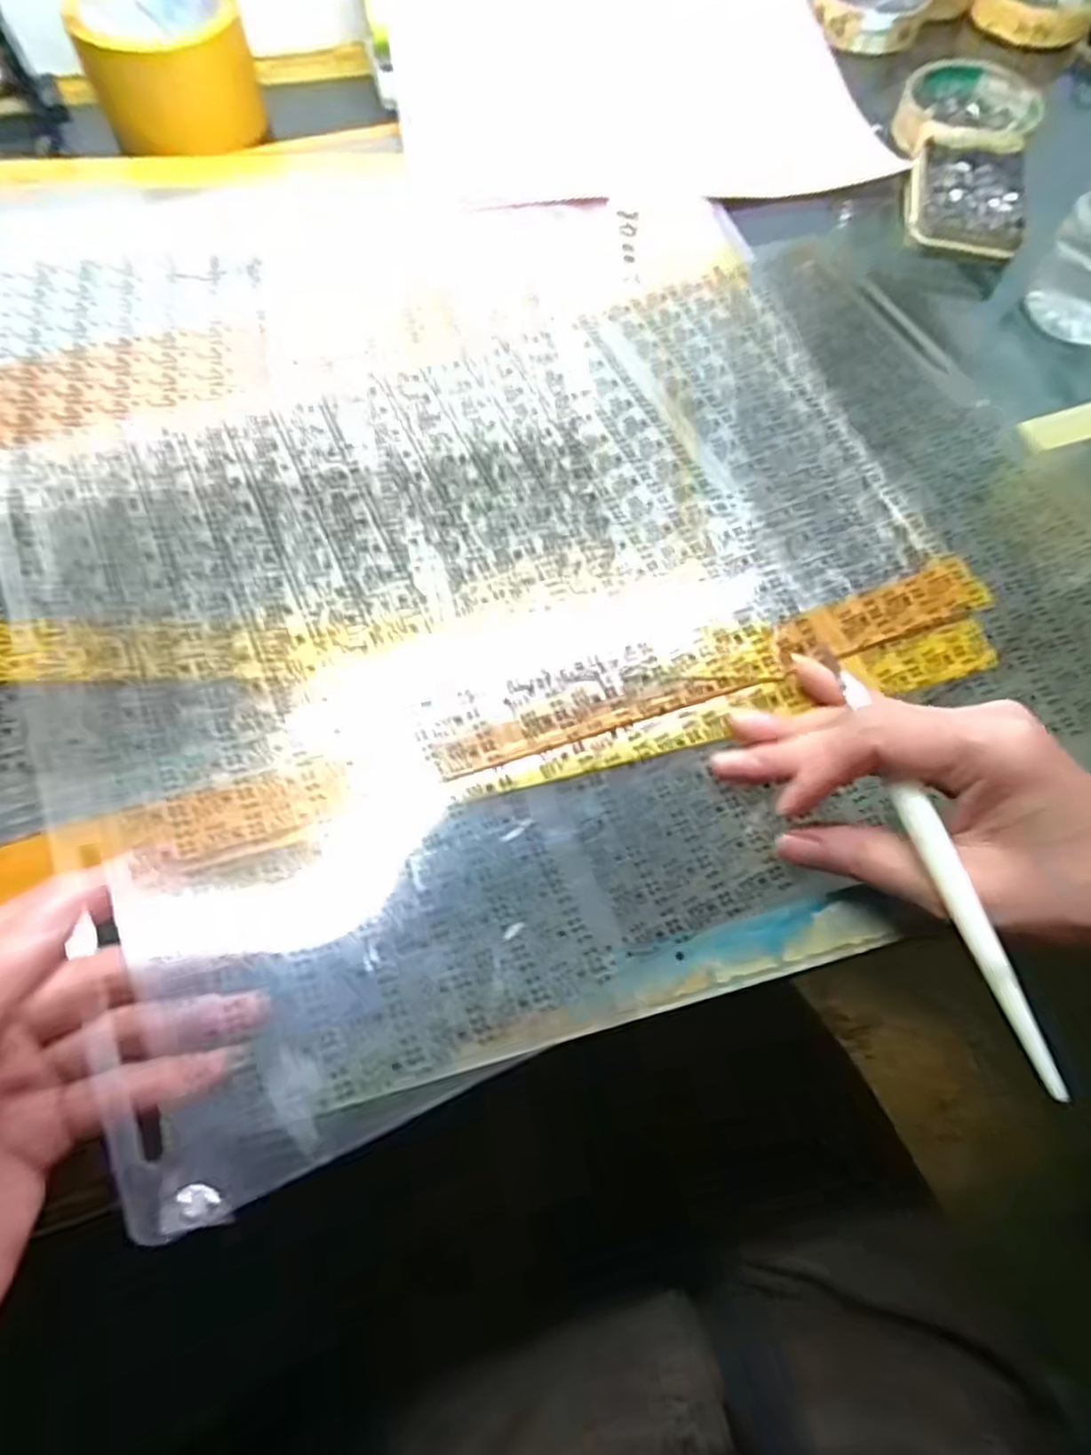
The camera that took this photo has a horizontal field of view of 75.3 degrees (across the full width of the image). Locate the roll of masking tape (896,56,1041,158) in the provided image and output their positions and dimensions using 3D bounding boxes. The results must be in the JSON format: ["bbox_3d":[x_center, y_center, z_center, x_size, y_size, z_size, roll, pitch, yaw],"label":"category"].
[{"bbox_3d":[0.265,-0.387,0.444,0.081,0.017,0.101,32,68,13],"label":"roll of masking tape"}]

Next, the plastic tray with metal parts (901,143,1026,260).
[{"bbox_3d":[0.246,-0.308,0.413,0.065,0.013,0.109,18,66,7],"label":"plastic tray with metal parts"}]

